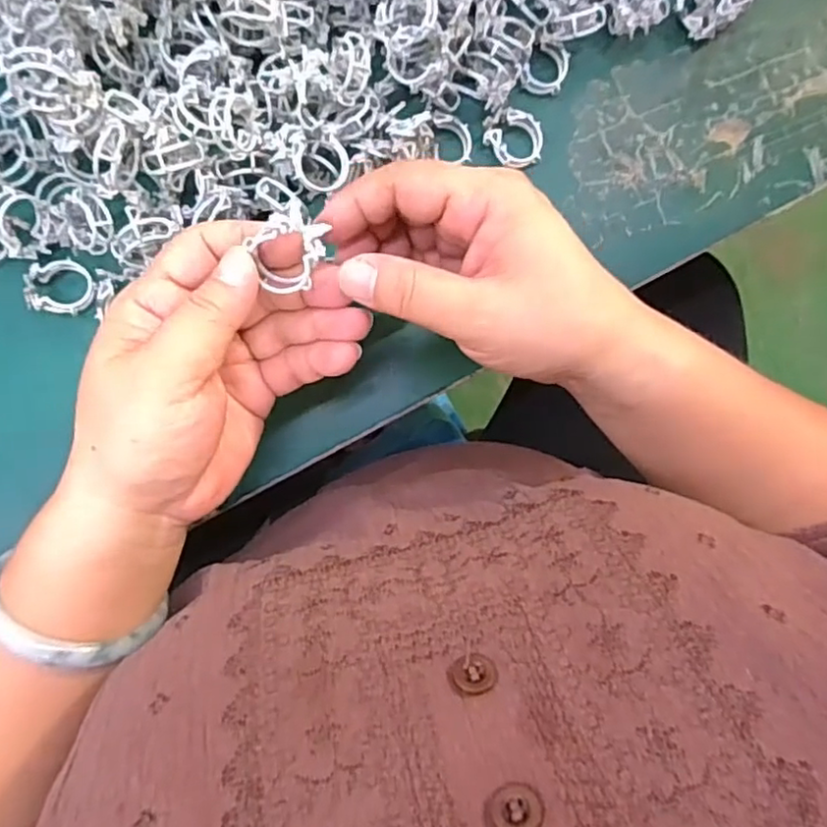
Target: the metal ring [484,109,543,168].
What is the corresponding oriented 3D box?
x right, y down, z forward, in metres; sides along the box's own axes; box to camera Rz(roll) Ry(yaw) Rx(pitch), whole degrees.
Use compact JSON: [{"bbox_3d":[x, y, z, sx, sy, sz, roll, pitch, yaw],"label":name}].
[{"bbox_3d":[0.052,-0.137,0.315,0.027,0.010,0.026,0,91,-4],"label":"metal ring"}]

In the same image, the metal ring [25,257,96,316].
[{"bbox_3d":[-0.169,-0.061,0.300,0.029,0.004,0.026,7,84,-21],"label":"metal ring"}]

